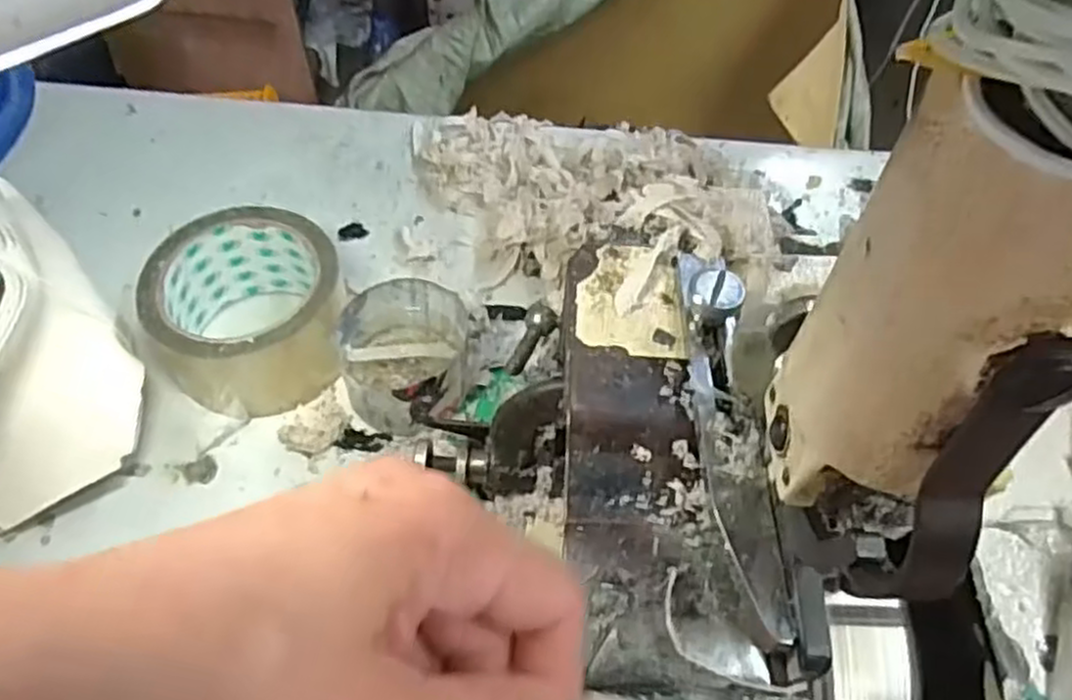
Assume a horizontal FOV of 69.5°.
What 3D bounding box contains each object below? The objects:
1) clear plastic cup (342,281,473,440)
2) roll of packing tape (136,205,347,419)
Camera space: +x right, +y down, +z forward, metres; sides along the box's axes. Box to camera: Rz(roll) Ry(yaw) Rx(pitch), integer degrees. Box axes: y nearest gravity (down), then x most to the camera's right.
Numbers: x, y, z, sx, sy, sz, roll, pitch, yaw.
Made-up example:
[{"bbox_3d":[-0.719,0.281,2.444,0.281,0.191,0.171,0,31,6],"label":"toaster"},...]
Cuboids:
[{"bbox_3d":[-0.070,0.005,0.414,0.065,0.047,0.071,1,55,-1],"label":"clear plastic cup"},{"bbox_3d":[-0.154,-0.019,0.424,0.093,0.067,0.090,1,55,-1],"label":"roll of packing tape"}]

